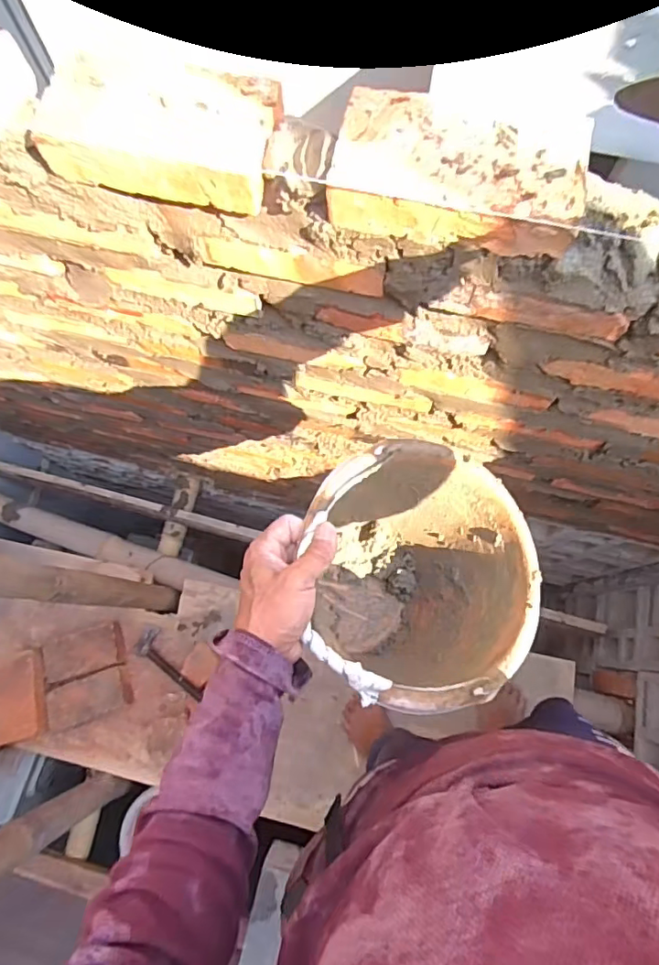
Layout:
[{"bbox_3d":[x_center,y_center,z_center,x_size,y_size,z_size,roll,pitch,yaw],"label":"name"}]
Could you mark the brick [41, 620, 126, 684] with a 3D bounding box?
[{"bbox_3d":[-0.570,0.395,1.254,0.177,0.049,0.108,-17,74,-3],"label":"brick"}]

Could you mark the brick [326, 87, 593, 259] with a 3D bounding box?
[{"bbox_3d":[0.101,-0.245,0.422,0.192,0.045,0.096,14,75,6],"label":"brick"}]

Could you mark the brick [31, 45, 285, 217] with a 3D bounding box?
[{"bbox_3d":[-0.141,-0.302,0.454,0.190,0.053,0.107,14,75,6],"label":"brick"}]

